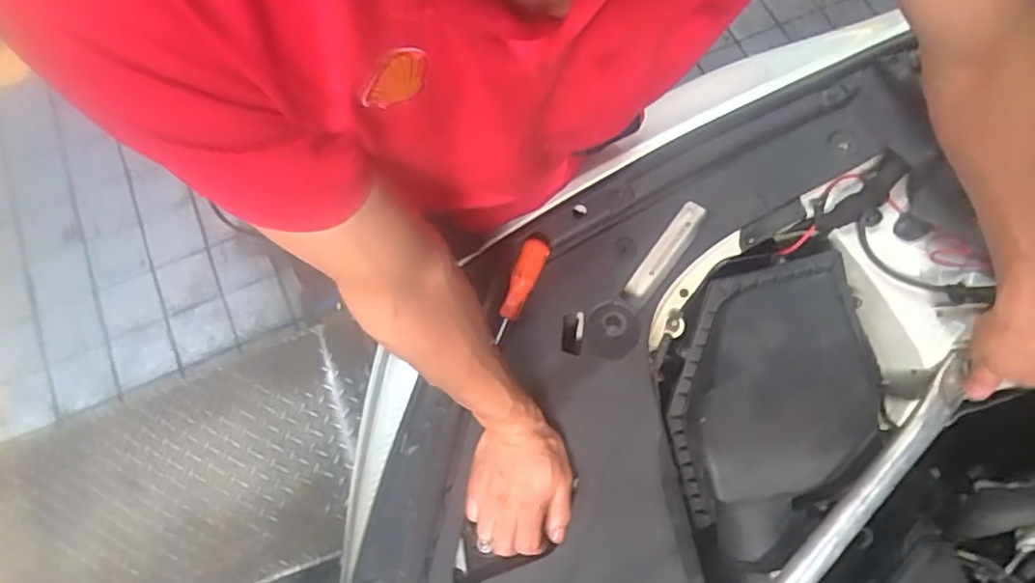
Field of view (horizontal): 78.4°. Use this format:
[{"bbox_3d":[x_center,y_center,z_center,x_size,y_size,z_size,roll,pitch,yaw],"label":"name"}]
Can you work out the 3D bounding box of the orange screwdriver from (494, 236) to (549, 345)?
[{"bbox_3d":[0.001,-0.003,0.729,0.032,0.023,0.119,22,86,7],"label":"orange screwdriver"}]

